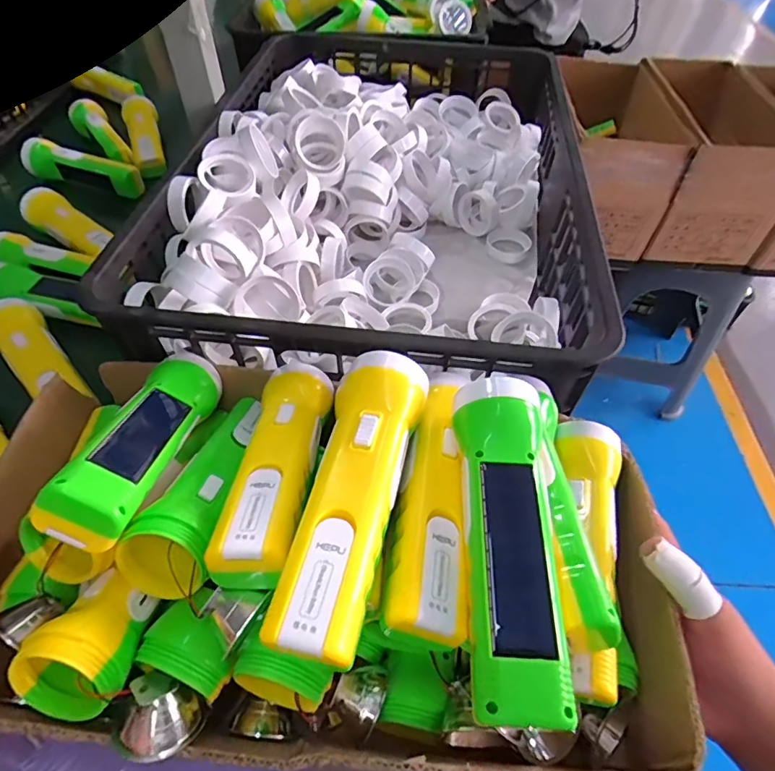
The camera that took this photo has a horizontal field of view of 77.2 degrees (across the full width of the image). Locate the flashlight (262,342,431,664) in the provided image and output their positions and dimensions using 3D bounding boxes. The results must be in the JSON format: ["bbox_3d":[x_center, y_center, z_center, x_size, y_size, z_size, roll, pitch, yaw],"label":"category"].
[{"bbox_3d":[-0.018,0.057,0.261,0.050,0.037,0.174,13,54,9],"label":"flashlight"}]

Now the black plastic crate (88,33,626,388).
[{"bbox_3d":[0.000,-0.236,0.563,0.383,0.131,0.610,5,53,3],"label":"black plastic crate"}]

